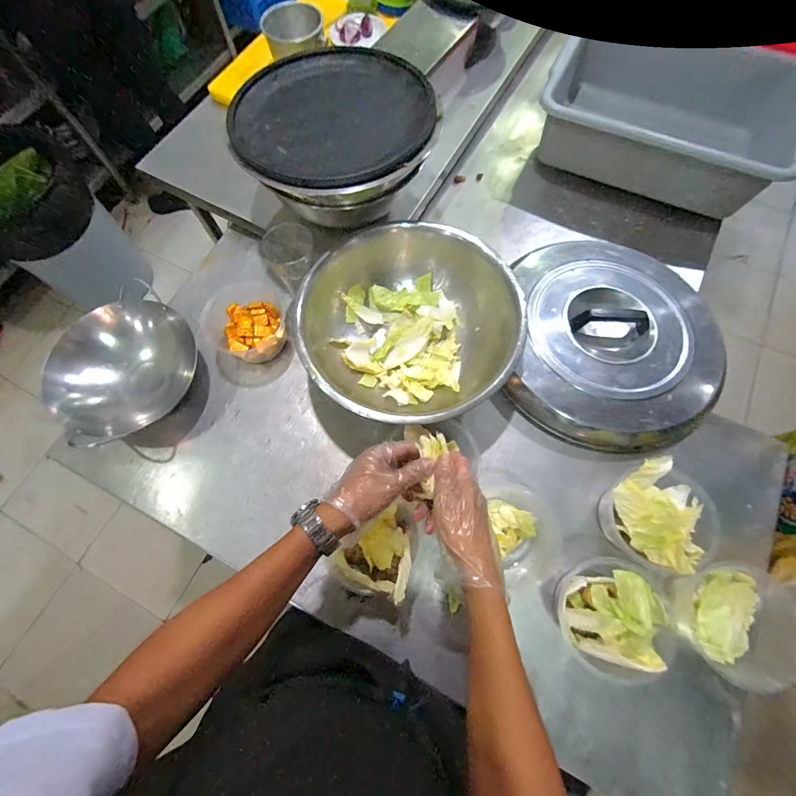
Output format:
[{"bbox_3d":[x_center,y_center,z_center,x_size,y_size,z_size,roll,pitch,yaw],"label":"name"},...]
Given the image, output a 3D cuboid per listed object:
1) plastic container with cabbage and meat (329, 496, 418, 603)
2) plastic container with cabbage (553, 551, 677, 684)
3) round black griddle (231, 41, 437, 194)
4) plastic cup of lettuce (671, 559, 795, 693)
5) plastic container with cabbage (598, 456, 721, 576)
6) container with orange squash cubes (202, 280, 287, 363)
[{"bbox_3d":[-0.030,0.218,0.571,0.117,0.102,0.126,18,72,7],"label":"plastic container with cabbage and meat"},{"bbox_3d":[0.298,0.301,0.530,0.136,0.084,0.143,0,71,1],"label":"plastic container with cabbage"},{"bbox_3d":[-0.117,-0.510,0.652,0.331,0.026,0.359,-13,71,-3],"label":"round black griddle"},{"bbox_3d":[0.463,0.301,0.530,0.149,0.073,0.159,0,71,1],"label":"plastic cup of lettuce"},{"bbox_3d":[0.379,0.171,0.558,0.136,0.112,0.132,0,71,1],"label":"plastic container with cabbage"},{"bbox_3d":[-0.285,-0.148,0.728,0.147,0.082,0.147,0,71,1],"label":"container with orange squash cubes"}]

